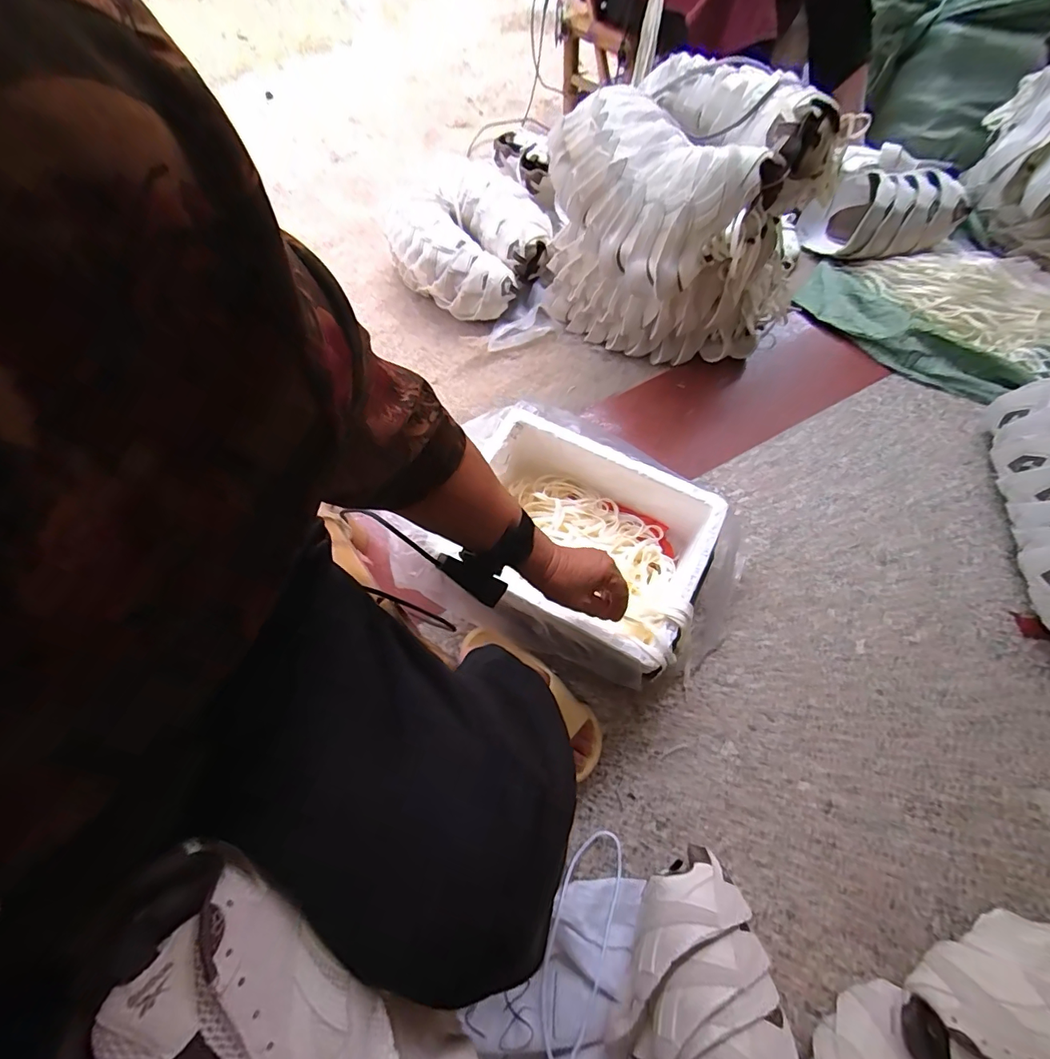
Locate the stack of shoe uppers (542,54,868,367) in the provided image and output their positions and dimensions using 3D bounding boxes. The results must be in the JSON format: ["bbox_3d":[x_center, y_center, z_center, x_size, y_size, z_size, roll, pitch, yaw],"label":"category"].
[{"bbox_3d":[0.266,-0.549,0.881,0.328,0.369,0.431,-38,71,-12],"label":"stack of shoe uppers"}]

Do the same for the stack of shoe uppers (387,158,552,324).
[{"bbox_3d":[-0.121,-0.678,1.104,0.379,0.123,0.334,38,74,16],"label":"stack of shoe uppers"}]

